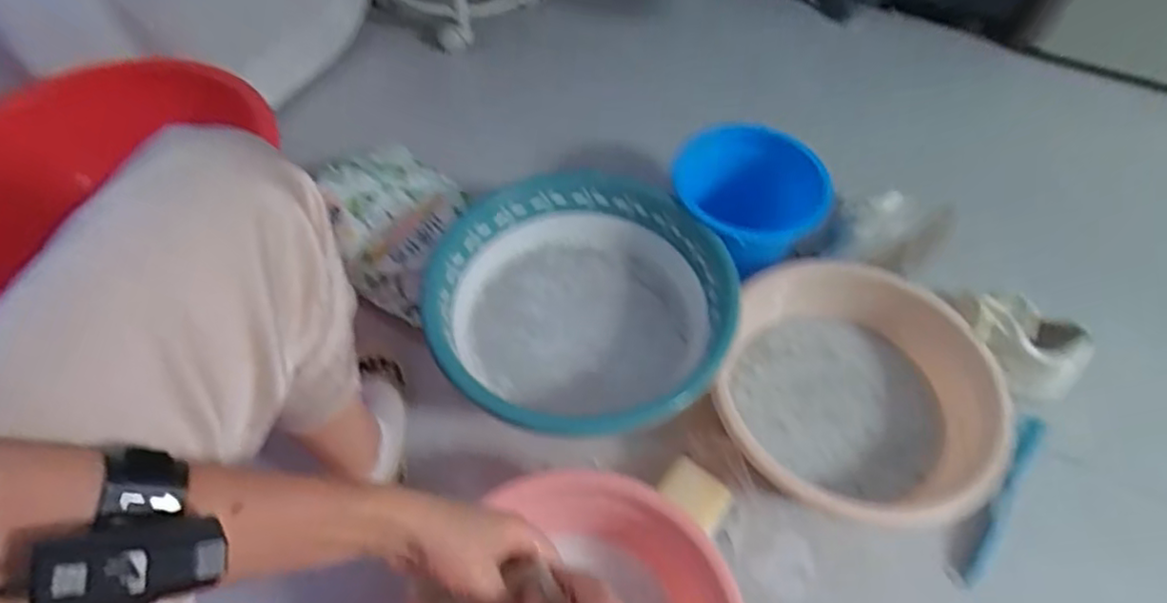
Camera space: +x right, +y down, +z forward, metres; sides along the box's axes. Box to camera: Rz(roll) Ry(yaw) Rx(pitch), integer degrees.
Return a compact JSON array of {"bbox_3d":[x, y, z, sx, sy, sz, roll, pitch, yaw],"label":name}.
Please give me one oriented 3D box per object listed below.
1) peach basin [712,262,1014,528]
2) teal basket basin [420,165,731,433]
[{"bbox_3d":[0.311,0.110,0.778,0.260,0.116,0.293,14,56,9],"label":"peach basin"},{"bbox_3d":[-0.001,0.014,0.810,0.352,0.113,0.345,0,55,-1],"label":"teal basket basin"}]

